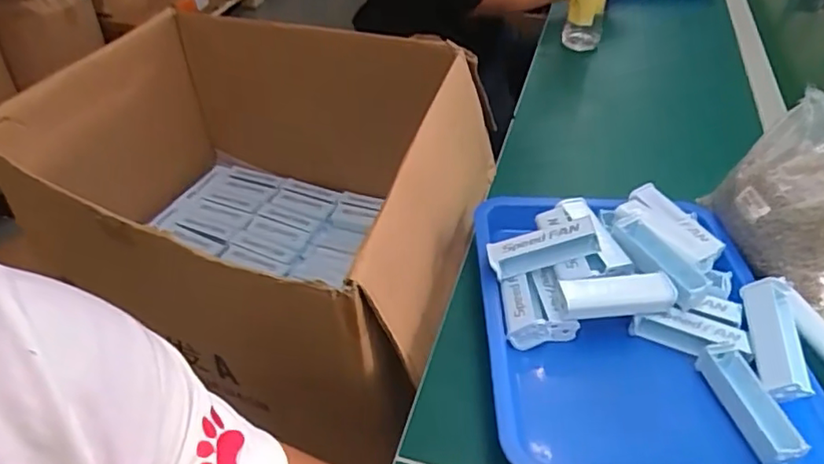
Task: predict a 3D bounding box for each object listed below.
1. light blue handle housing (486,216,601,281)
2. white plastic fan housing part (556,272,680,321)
[{"bbox_3d":[0.123,0.015,0.572,0.099,0.026,0.028,-17,39,12],"label":"light blue handle housing"},{"bbox_3d":[0.182,0.057,0.543,0.099,0.028,0.029,-2,41,-6],"label":"white plastic fan housing part"}]

